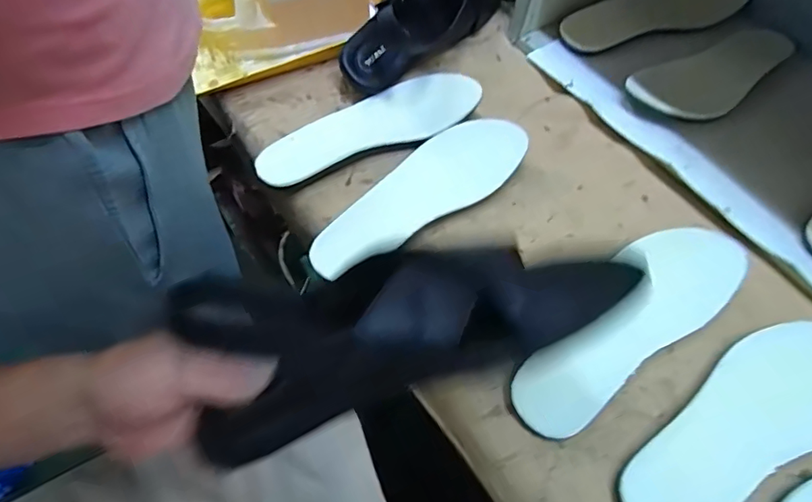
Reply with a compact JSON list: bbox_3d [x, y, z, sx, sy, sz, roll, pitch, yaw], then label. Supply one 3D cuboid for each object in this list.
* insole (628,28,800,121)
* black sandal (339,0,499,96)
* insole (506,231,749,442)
[{"bbox_3d":[0.354,-0.200,0.560,0.232,0.017,0.080,-26,63,-17],"label":"insole"},{"bbox_3d":[0.026,-0.276,0.570,0.083,0.071,0.239,34,63,17],"label":"black sandal"},{"bbox_3d":[0.183,0.058,0.419,0.242,0.022,0.080,-34,65,-21],"label":"insole"}]

